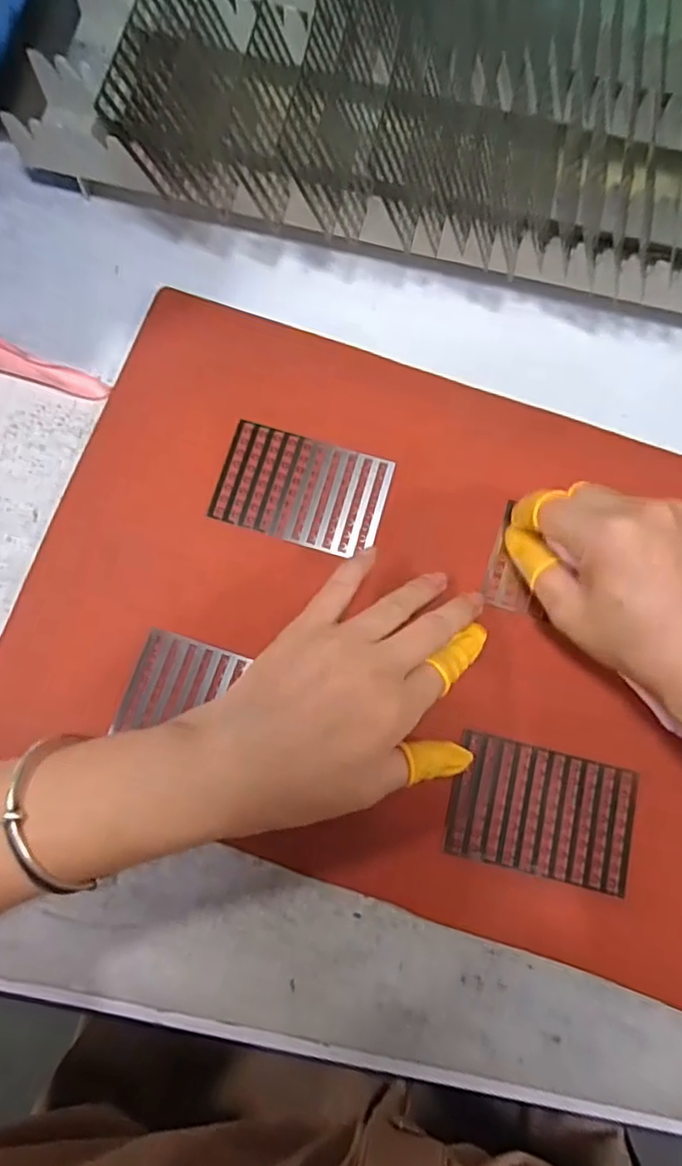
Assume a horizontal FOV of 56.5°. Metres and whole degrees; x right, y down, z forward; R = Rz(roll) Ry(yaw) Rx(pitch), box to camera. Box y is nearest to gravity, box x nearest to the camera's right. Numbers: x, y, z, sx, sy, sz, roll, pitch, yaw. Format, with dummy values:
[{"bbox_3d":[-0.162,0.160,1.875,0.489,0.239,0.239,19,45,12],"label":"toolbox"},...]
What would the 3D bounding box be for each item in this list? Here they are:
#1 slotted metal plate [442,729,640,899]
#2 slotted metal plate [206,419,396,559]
[{"bbox_3d":[0.095,0.107,0.297,0.087,0.005,0.057,14,76,1],"label":"slotted metal plate"},{"bbox_3d":[-0.019,-0.048,0.330,0.086,0.004,0.057,16,80,-4],"label":"slotted metal plate"}]

